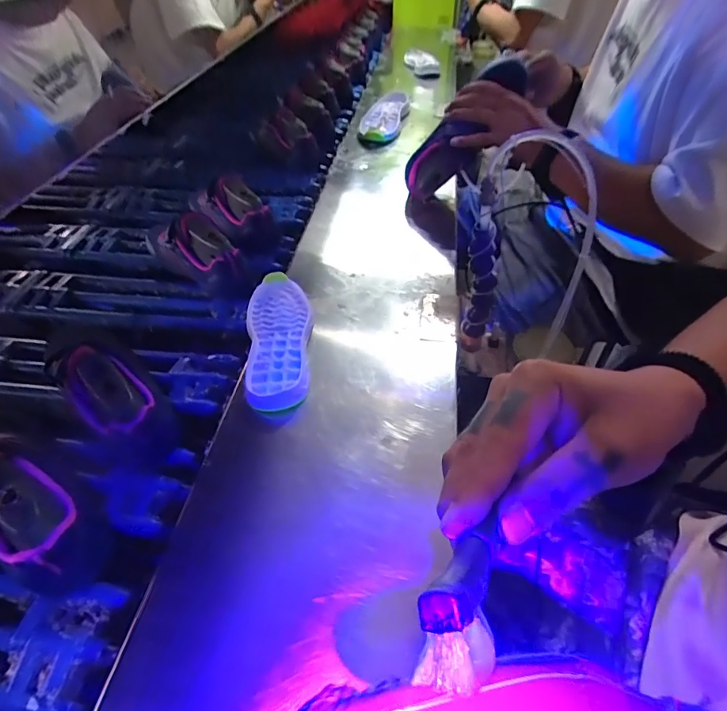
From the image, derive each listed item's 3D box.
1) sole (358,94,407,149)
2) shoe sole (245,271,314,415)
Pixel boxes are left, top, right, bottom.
[{"bbox_3d":[0.044,-0.529,0.985,0.087,0.019,0.223,12,55,0],"label":"sole"},{"bbox_3d":[-0.099,-0.024,0.527,0.078,0.018,0.209,-8,47,-8],"label":"shoe sole"}]

